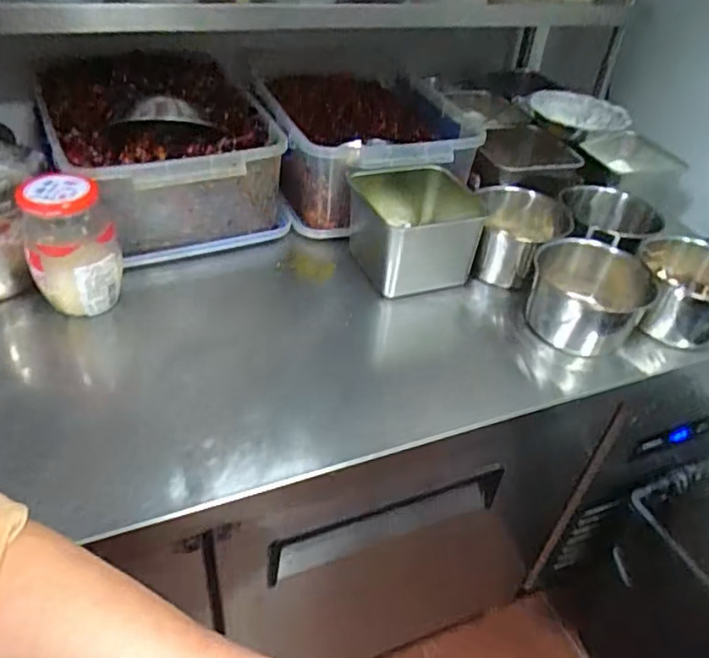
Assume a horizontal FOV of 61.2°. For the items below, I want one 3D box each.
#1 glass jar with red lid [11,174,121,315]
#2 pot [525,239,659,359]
[{"bbox_3d":[-0.333,-0.097,0.711,0.097,0.159,0.080,-13,42,-21],"label":"glass jar with red lid"},{"bbox_3d":[0.298,-0.044,0.780,0.126,0.111,0.115,10,39,6],"label":"pot"}]

